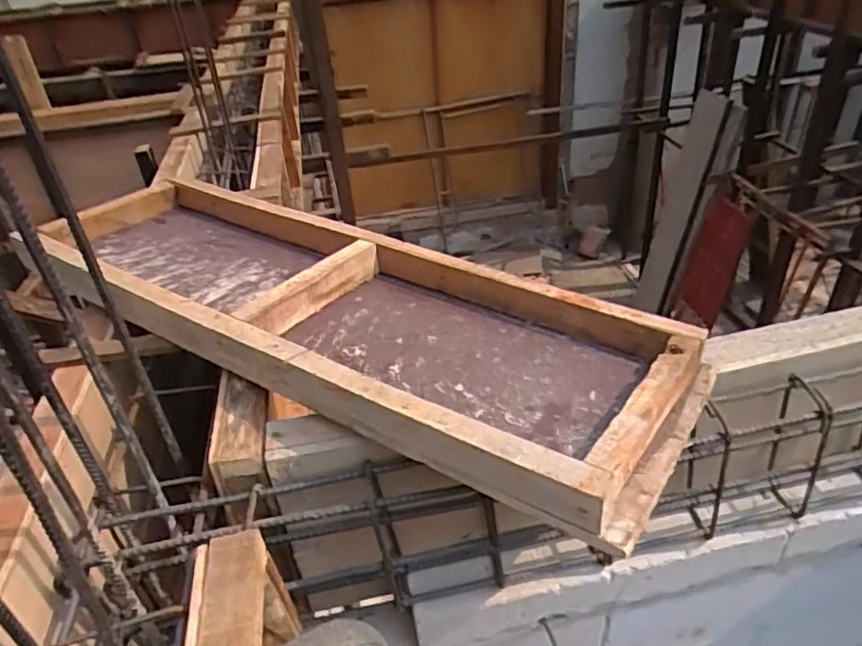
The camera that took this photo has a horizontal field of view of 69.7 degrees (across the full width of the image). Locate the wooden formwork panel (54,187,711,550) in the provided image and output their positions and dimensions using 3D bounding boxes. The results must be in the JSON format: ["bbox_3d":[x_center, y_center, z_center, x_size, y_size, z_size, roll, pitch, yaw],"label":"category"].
[{"bbox_3d":[-0.187,-0.037,0.997,1.143,0.075,0.356,18,41,29],"label":"wooden formwork panel"}]

